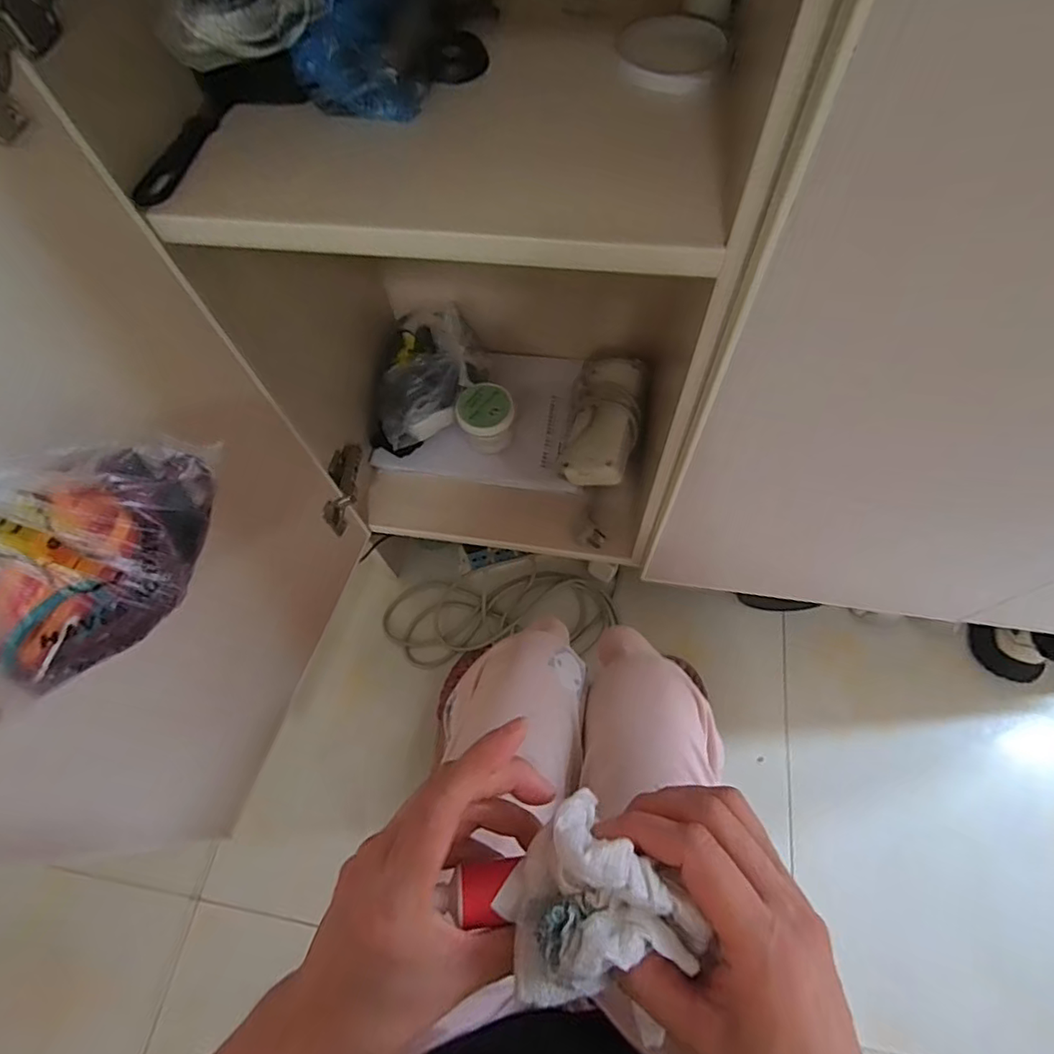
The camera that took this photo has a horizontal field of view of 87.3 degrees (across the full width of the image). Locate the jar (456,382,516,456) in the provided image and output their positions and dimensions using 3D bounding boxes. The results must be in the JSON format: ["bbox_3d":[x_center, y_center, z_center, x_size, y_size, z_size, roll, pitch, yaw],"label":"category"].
[{"bbox_3d":[-0.054,-0.148,0.755,0.073,0.057,0.077,-1,64,3],"label":"jar"}]

